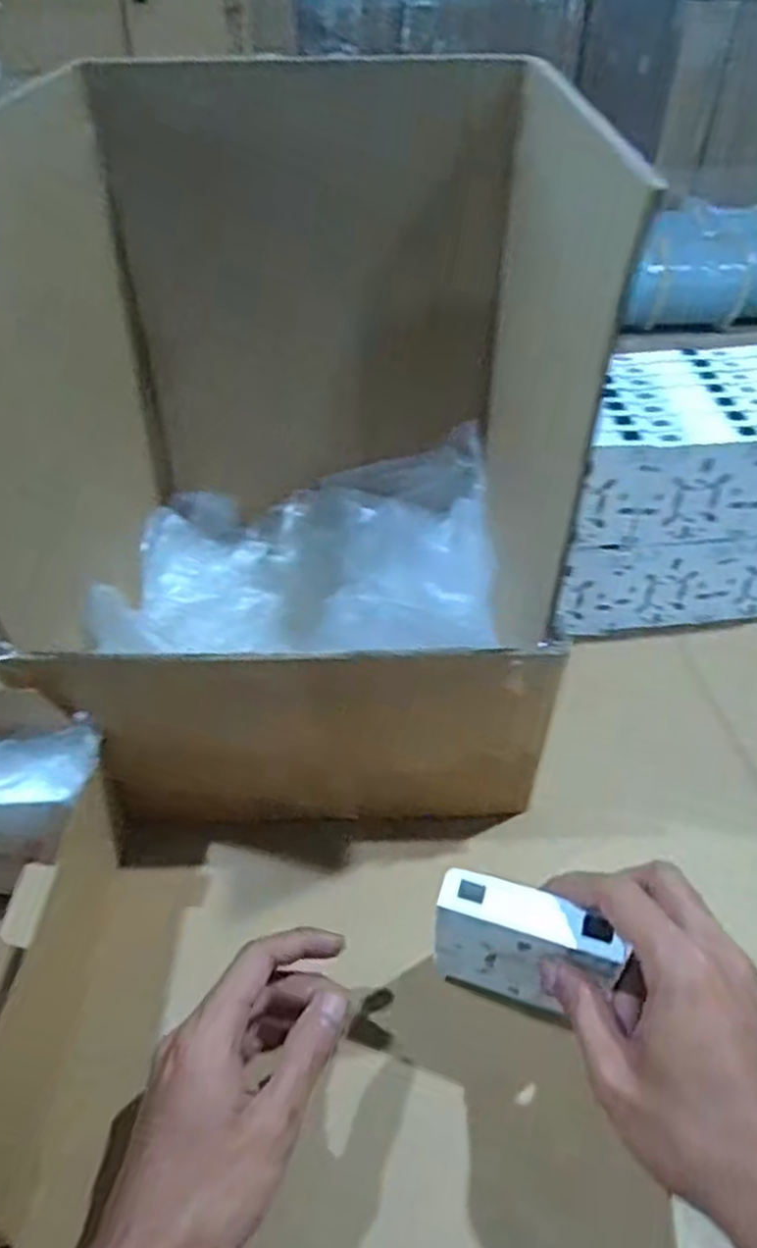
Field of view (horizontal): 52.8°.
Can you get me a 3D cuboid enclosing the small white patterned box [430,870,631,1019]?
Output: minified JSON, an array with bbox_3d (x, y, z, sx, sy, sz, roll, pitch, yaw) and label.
[{"bbox_3d":[0.070,0.164,0.381,0.083,0.089,0.023,15,44,15],"label":"small white patterned box"}]

